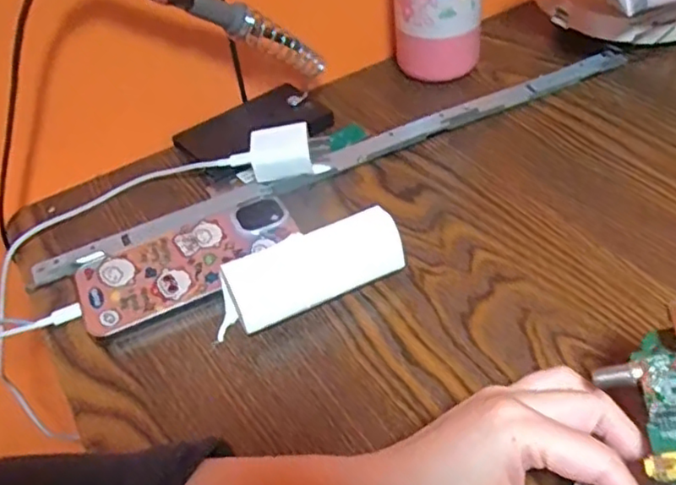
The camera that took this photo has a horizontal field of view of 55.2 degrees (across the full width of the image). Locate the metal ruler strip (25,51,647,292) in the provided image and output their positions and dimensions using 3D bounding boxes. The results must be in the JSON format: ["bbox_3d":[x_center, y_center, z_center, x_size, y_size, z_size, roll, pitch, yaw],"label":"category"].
[{"bbox_3d":[0.014,-0.069,0.493,0.489,0.011,0.033,-22,40,-15],"label":"metal ruler strip"}]

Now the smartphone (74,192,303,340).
[{"bbox_3d":[-0.097,0.013,0.426,0.145,0.010,0.065,-25,47,-17],"label":"smartphone"}]

